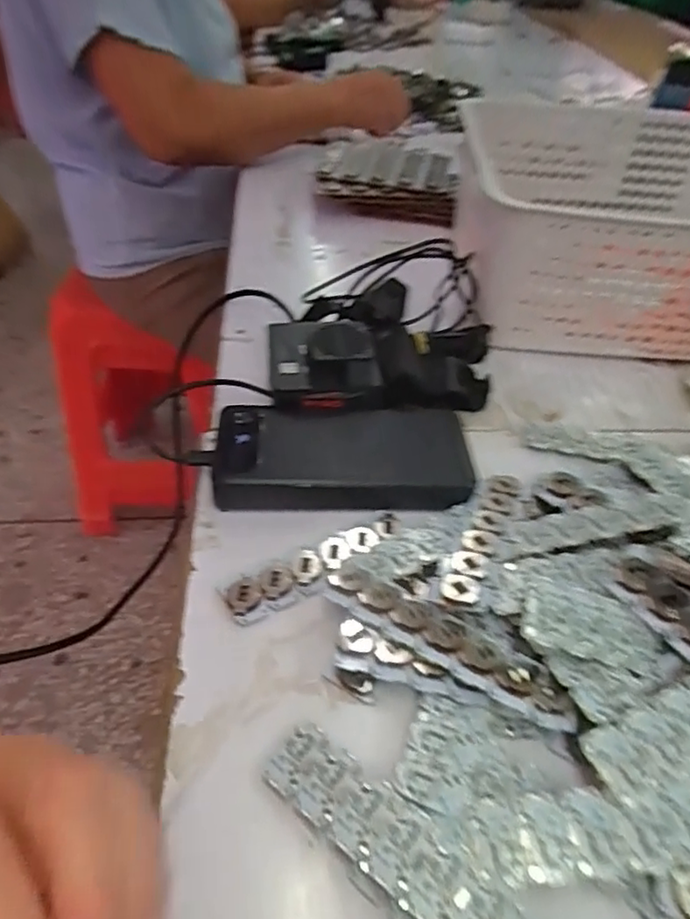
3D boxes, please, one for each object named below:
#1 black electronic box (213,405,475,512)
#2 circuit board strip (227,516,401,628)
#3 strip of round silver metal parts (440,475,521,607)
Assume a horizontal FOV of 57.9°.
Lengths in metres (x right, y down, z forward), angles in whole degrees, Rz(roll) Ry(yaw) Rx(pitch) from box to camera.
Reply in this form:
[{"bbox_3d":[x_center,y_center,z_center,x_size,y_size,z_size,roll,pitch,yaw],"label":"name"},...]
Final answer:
[{"bbox_3d":[-0.002,-0.004,0.380,0.147,0.025,0.070,0,44,-5],"label":"black electronic box"},{"bbox_3d":[-0.012,0.055,0.333,0.107,0.008,0.025,-22,50,-25],"label":"circuit board strip"},{"bbox_3d":[0.074,0.040,0.332,0.020,0.005,0.103,6,34,25],"label":"strip of round silver metal parts"}]

